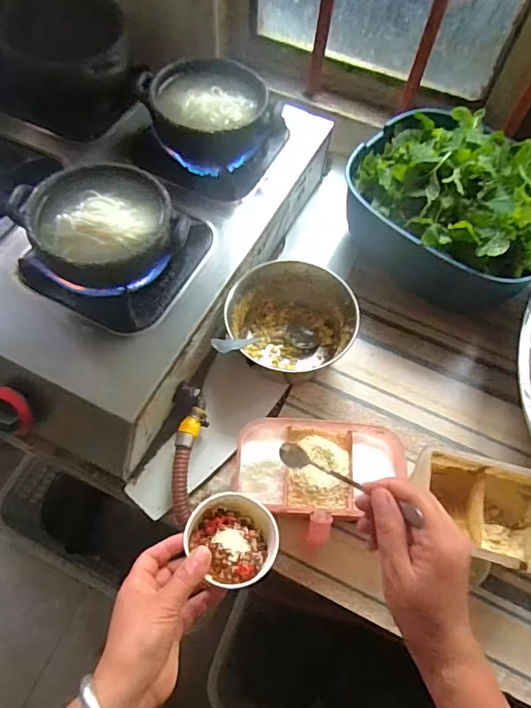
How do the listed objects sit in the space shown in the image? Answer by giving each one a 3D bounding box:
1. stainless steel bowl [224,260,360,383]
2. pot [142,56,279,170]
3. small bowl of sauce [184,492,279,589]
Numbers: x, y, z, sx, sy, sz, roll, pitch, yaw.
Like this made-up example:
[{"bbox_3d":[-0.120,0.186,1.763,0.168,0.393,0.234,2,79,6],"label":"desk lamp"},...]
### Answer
[{"bbox_3d":[0.028,-0.038,0.627,0.151,0.081,0.140,-25,67,-16],"label":"stainless steel bowl"},{"bbox_3d":[-0.078,-0.326,0.660,0.156,0.080,0.161,2,62,-3],"label":"pot"},{"bbox_3d":[-0.030,0.175,0.463,0.080,0.033,0.080,2,62,-3],"label":"small bowl of sauce"}]

